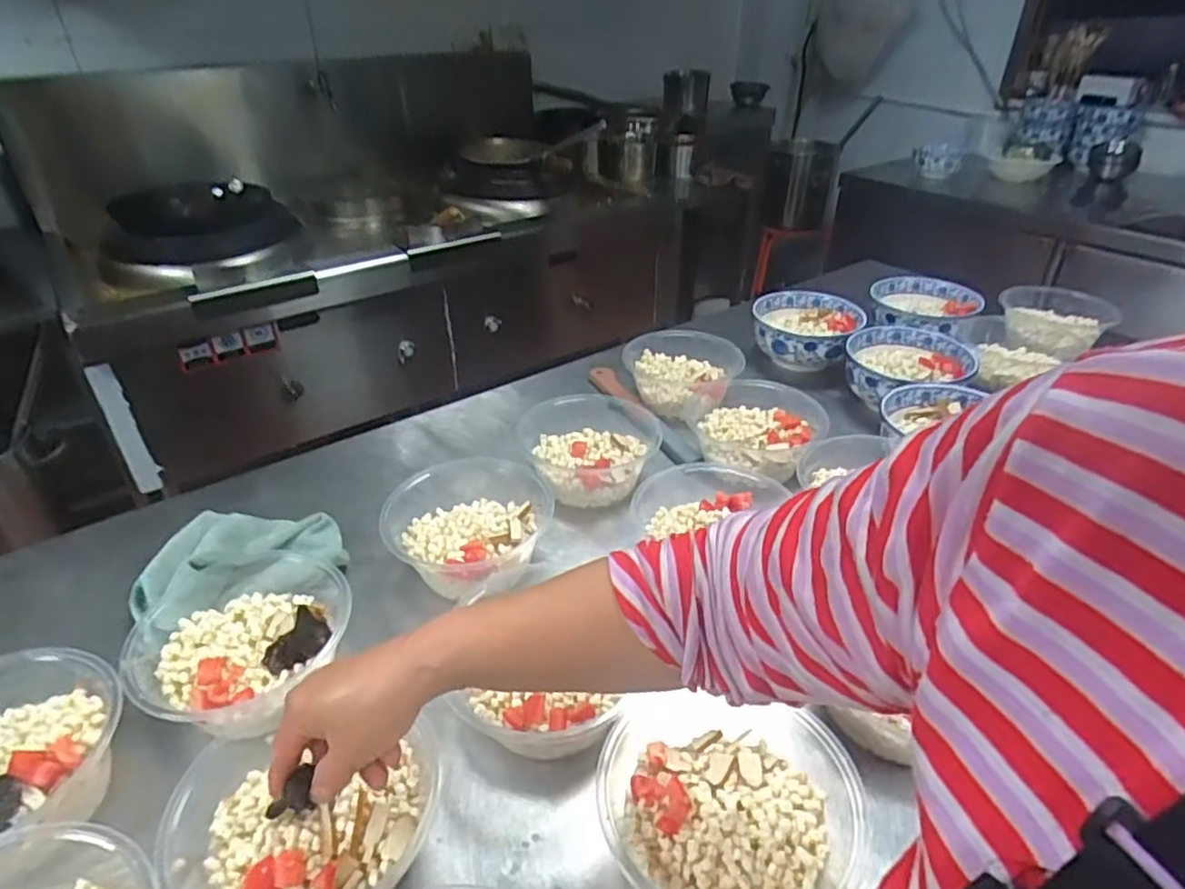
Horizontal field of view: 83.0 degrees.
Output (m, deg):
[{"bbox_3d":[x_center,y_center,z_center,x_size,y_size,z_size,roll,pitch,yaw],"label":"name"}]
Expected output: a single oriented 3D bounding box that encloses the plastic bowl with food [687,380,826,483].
[{"bbox_3d":[0.208,-0.020,0.858,0.158,0.064,0.170,0,36,0],"label":"plastic bowl with food"}]

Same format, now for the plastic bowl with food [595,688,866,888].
[{"bbox_3d":[0.097,0.251,0.462,0.182,0.072,0.161,5,37,7],"label":"plastic bowl with food"}]

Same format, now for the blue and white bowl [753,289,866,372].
[{"bbox_3d":[0.342,-0.182,1.081,0.169,0.070,0.171,0,36,0],"label":"blue and white bowl"}]

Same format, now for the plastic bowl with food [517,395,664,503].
[{"bbox_3d":[0.006,0.007,0.833,0.172,0.077,0.173,0,36,0],"label":"plastic bowl with food"}]

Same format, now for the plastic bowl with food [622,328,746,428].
[{"bbox_3d":[0.134,-0.111,0.990,0.161,0.059,0.165,17,40,22],"label":"plastic bowl with food"}]

